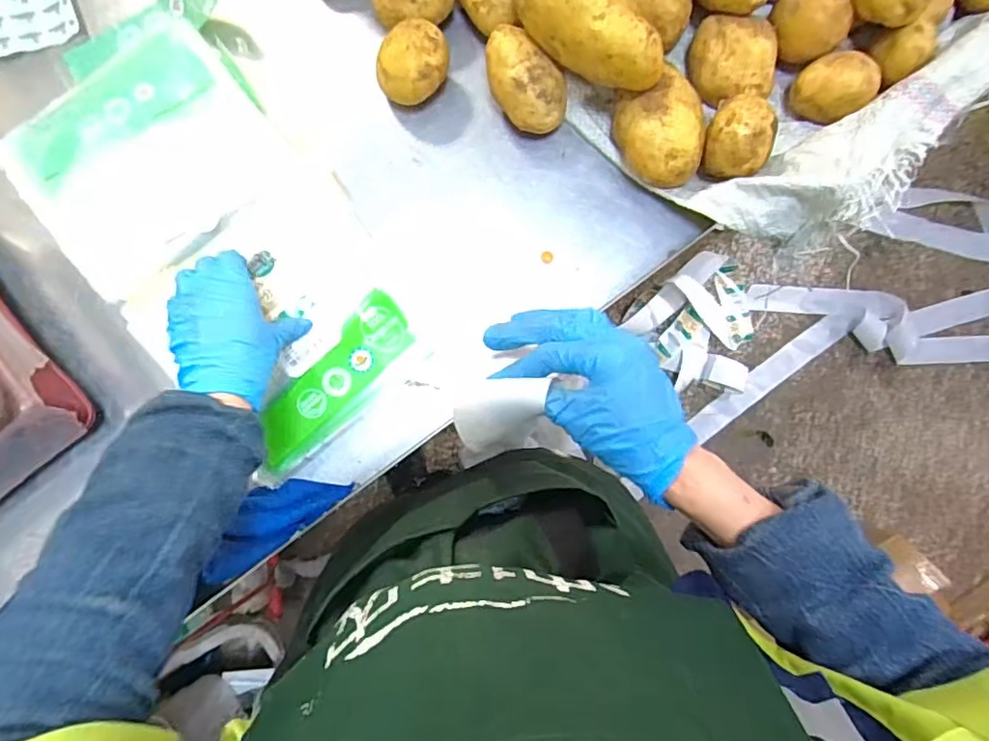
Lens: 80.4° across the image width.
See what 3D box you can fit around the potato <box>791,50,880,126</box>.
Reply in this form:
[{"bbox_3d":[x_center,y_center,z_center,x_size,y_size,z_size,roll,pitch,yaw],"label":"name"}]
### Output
[{"bbox_3d":[0.298,-0.249,0.514,0.063,0.042,0.051,24,87,0],"label":"potato"}]

